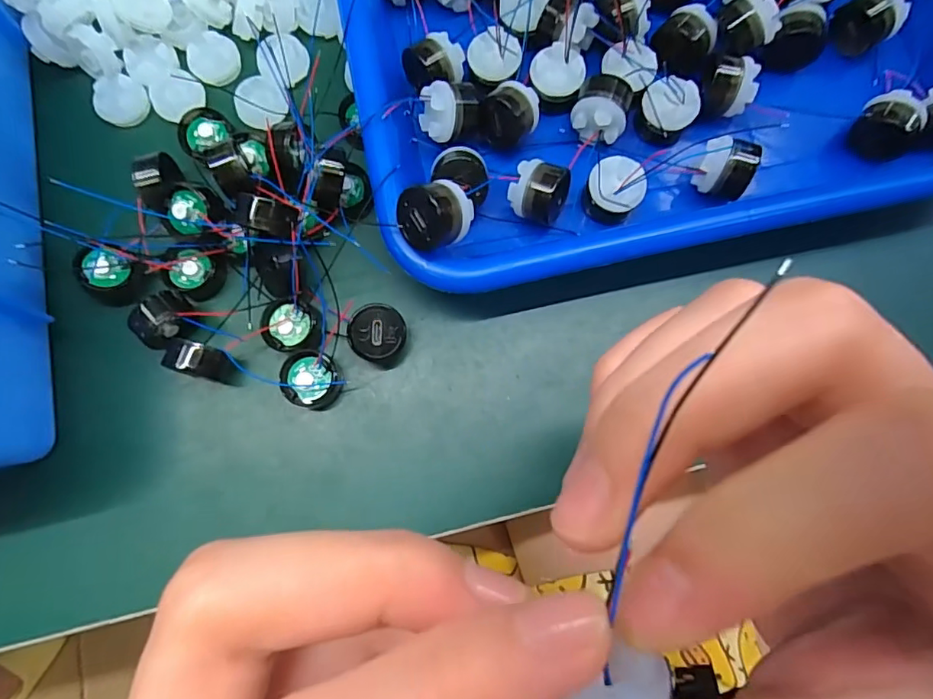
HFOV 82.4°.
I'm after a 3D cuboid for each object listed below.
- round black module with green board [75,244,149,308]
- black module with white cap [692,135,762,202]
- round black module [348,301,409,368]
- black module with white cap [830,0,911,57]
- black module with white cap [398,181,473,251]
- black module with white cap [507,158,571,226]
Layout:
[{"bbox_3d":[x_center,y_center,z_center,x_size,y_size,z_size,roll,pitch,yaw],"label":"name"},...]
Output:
[{"bbox_3d":[-0.135,-0.028,0.201,0.022,0.008,0.021,0,79,0],"label":"round black module with green board"},{"bbox_3d":[0.097,-0.068,0.200,0.017,0.017,0.018,13,79,3],"label":"black module with white cap"},{"bbox_3d":[-0.033,-0.005,0.200,0.020,0.017,0.021,0,79,0],"label":"round black module"},{"bbox_3d":[0.162,-0.133,0.217,0.018,0.020,0.021,-38,81,-7],"label":"black module with white cap"},{"bbox_3d":[-0.010,-0.044,0.177,0.024,0.020,0.020,-13,84,-4],"label":"black module with white cap"},{"bbox_3d":[0.027,-0.058,0.203,0.021,0.019,0.020,19,79,4],"label":"black module with white cap"}]

